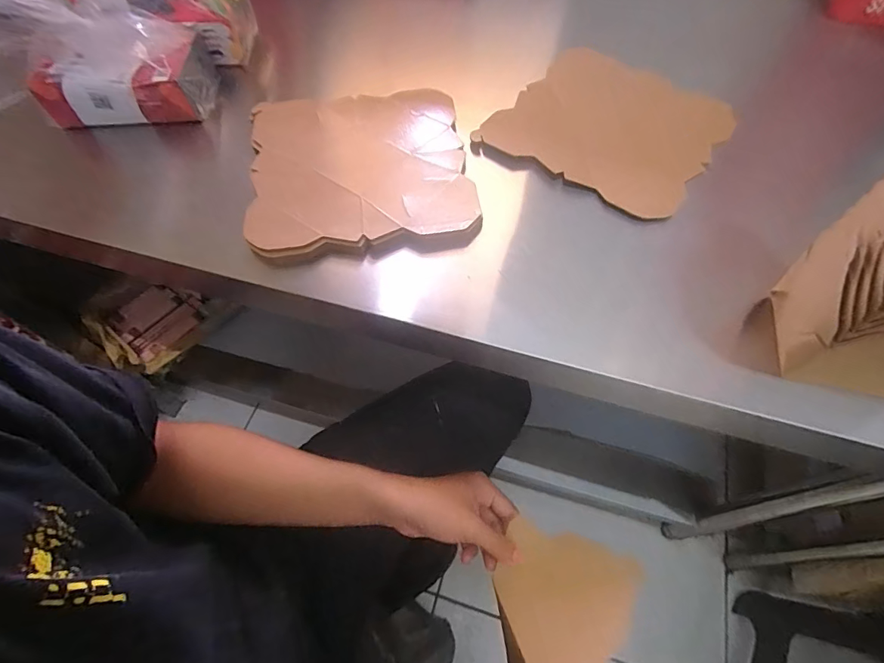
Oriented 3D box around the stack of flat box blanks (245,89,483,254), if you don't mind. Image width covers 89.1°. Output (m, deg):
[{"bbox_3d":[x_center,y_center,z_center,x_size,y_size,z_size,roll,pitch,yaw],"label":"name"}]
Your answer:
[{"bbox_3d":[-0.097,-0.195,0.522,0.241,0.017,0.243,-8,61,-3],"label":"stack of flat box blanks"}]

